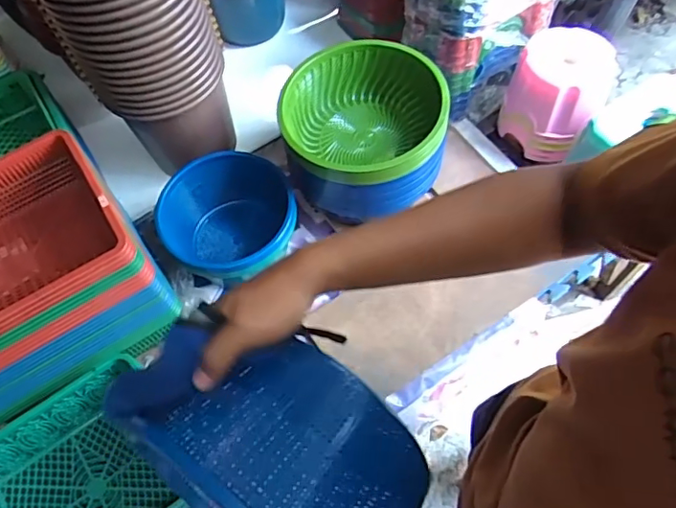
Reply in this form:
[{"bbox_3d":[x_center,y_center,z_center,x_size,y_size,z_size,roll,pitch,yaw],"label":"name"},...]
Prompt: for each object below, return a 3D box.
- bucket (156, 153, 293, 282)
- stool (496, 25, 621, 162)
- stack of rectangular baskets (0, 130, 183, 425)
[{"bbox_3d":[-0.223,-0.053,1.114,0.261,0.163,0.243,-2,60,3],"label":"bucket"},{"bbox_3d":[0.487,-0.358,1.233,0.197,0.214,0.200,-2,60,3],"label":"stool"},{"bbox_3d":[-0.535,0.038,0.946,0.384,0.220,0.317,-33,63,-15],"label":"stack of rectangular baskets"}]

